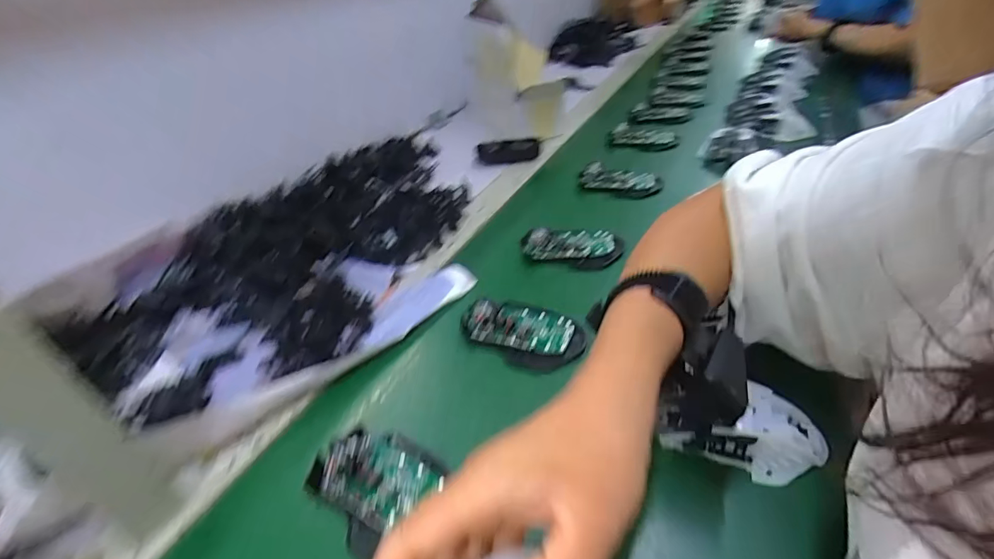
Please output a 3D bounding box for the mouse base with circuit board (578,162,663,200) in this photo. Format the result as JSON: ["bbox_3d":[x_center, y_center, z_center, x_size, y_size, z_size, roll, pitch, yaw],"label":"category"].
[{"bbox_3d":[0.174,-0.141,0.648,0.113,0.022,0.067,7,41,14],"label":"mouse base with circuit board"}]

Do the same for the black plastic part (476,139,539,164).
[{"bbox_3d":[0.020,-0.213,0.758,0.101,0.023,0.039,-9,40,-4],"label":"black plastic part"}]

